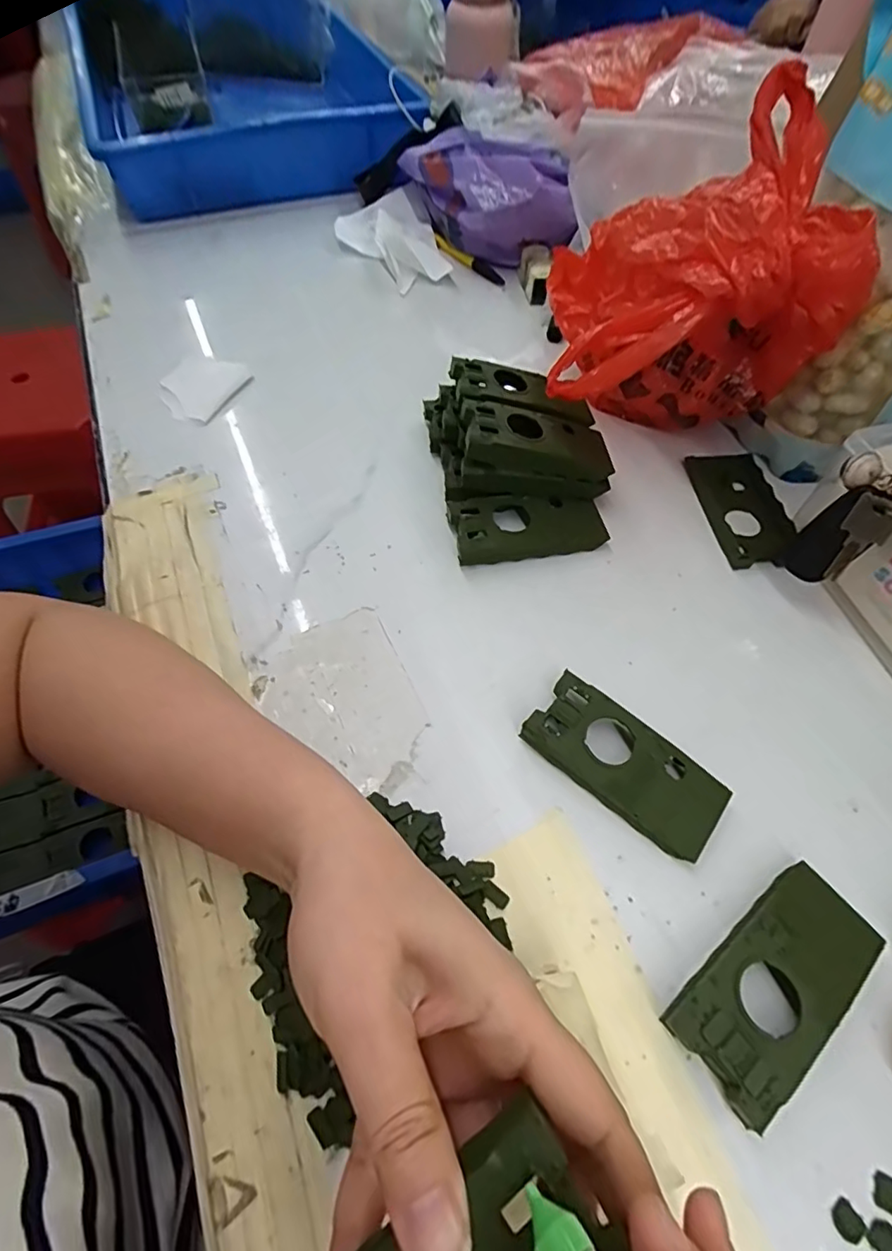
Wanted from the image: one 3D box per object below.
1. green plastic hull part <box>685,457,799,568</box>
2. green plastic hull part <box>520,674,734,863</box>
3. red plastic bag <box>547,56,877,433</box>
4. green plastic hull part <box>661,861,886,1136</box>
[{"bbox_3d":[0.213,-0.086,0.398,0.048,0.012,0.101,-5,59,-6],"label":"green plastic hull part"},{"bbox_3d":[0.094,0.074,0.293,0.103,0.020,0.047,36,64,18],"label":"green plastic hull part"},{"bbox_3d":[0.152,-0.206,0.370,0.172,0.181,0.132,0,59,-3],"label":"red plastic bag"},{"bbox_3d":[0.148,0.158,0.244,0.104,0.020,0.047,-32,65,-20],"label":"green plastic hull part"}]

